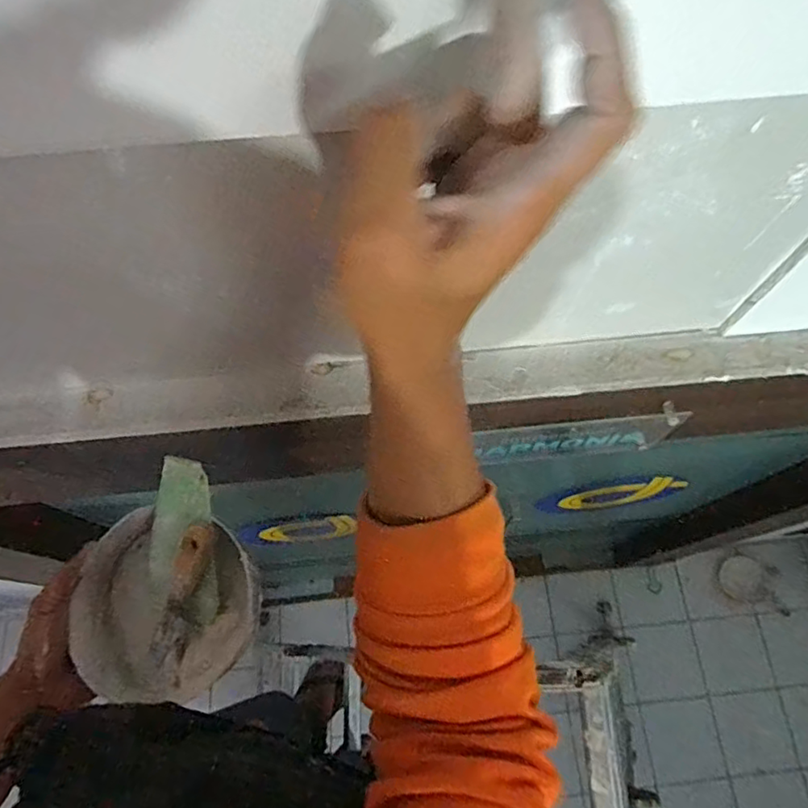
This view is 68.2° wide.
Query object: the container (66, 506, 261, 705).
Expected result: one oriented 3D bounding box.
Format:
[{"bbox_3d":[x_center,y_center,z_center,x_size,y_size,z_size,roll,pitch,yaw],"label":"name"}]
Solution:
[{"bbox_3d":[-0.214,0.189,0.548,0.161,0.071,0.158,0,68,0],"label":"container"}]

